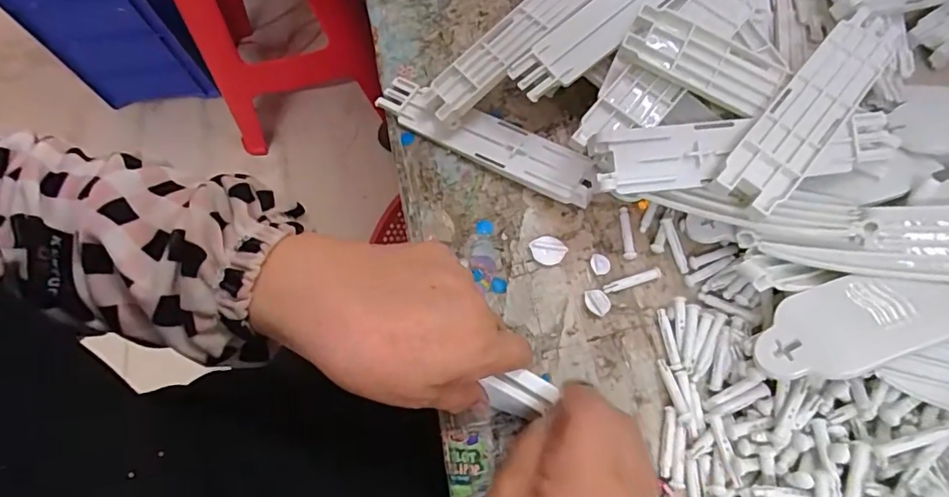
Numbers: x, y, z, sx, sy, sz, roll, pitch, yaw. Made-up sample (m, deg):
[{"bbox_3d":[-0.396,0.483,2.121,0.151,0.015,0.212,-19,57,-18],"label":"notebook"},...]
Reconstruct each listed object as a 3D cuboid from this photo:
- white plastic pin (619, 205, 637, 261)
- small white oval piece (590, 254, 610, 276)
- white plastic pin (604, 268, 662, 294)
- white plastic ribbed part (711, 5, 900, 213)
[{"bbox_3d":[0.106,-0.011,0.365,0.008,0.008,0.039,-2,66,1],"label":"white plastic pin"},{"bbox_3d":[0.086,0.011,0.358,0.013,0.004,0.014,5,66,4],"label":"small white oval piece"},{"bbox_3d":[0.105,0.022,0.350,0.040,0.008,0.007,-17,66,-5],"label":"white plastic pin"},{"bbox_3d":[0.211,-0.091,0.323,0.039,0.012,0.183,40,74,18],"label":"white plastic ribbed part"}]

